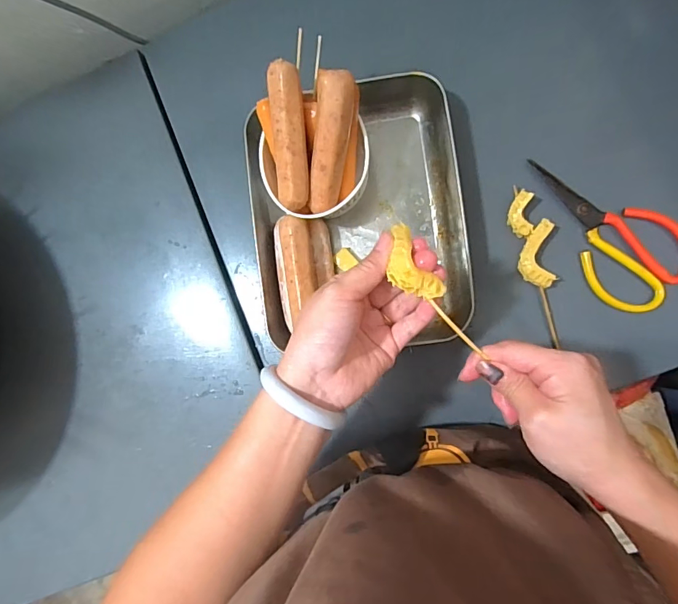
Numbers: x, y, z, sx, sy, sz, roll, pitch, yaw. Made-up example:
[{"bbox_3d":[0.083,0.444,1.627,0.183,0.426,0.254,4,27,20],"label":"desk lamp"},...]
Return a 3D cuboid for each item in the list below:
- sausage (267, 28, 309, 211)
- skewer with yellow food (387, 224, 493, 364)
[{"bbox_3d":[-0.043,-0.153,0.386,0.027,0.024,0.138,1,108,8],"label":"sausage"},{"bbox_3d":[0.064,-0.006,0.306,0.027,0.018,0.102,-37,95,5],"label":"skewer with yellow food"}]

